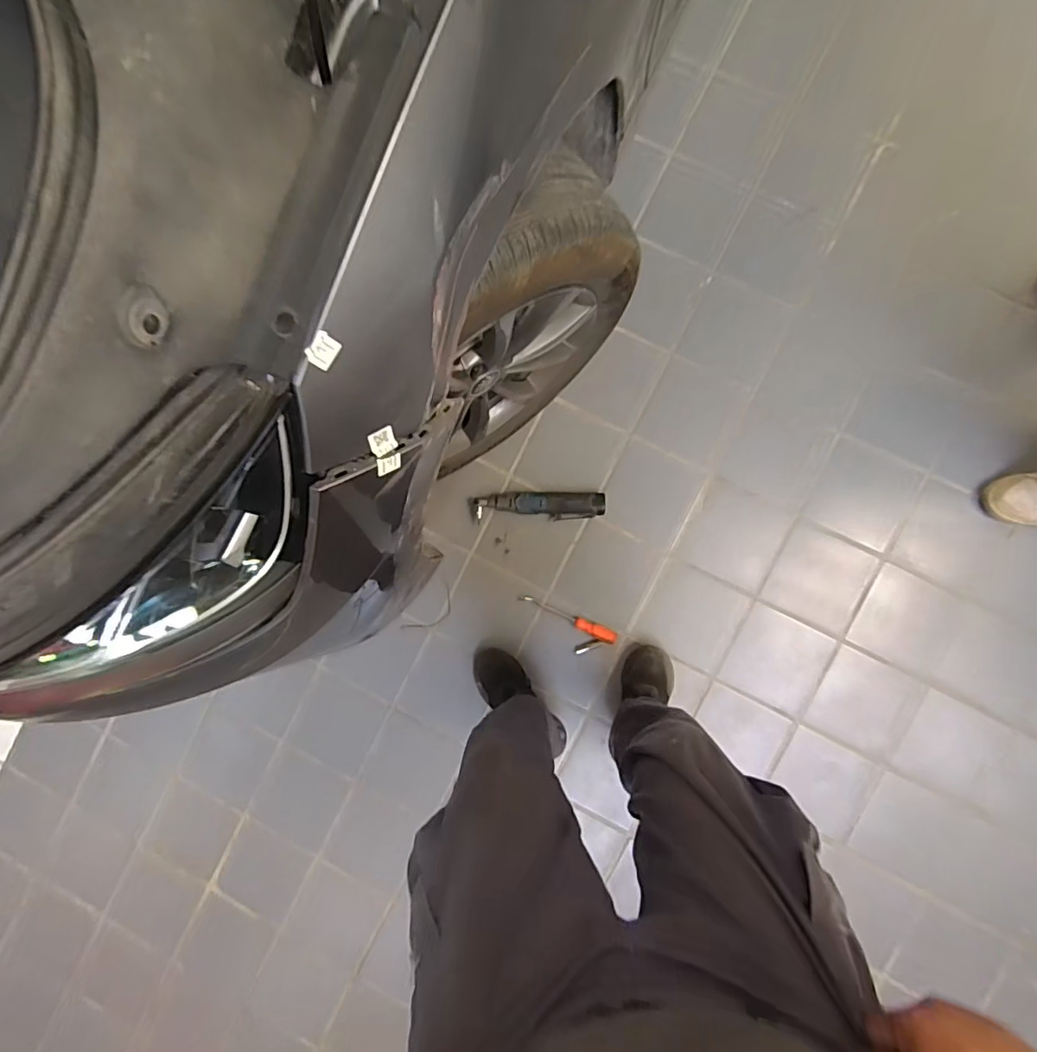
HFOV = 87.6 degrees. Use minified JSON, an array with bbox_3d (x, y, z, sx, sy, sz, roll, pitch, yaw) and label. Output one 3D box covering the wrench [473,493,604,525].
[{"bbox_3d":[0.049,-0.046,1.268,0.298,0.070,0.066,-2,89,5],"label":"wrench"}]

